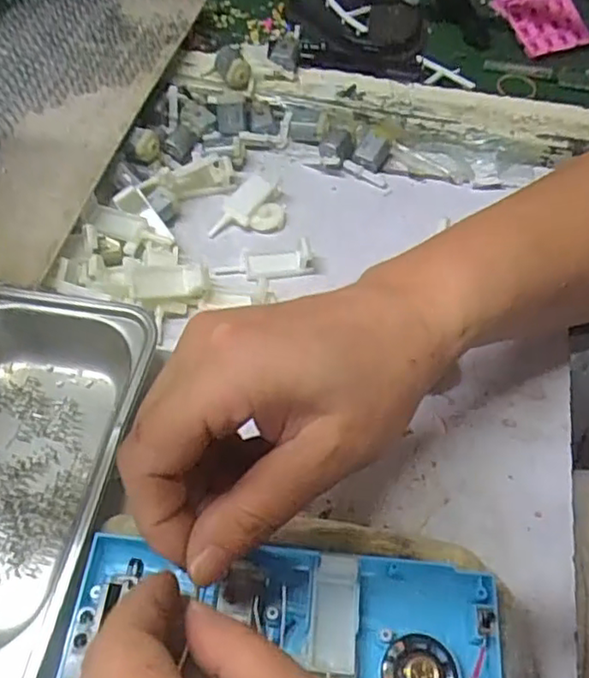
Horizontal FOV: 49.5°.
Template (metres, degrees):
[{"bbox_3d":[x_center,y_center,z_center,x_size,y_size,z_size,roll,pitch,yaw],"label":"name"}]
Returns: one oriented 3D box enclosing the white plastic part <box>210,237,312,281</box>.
[{"bbox_3d":[-0.019,-0.049,0.385,0.059,0.018,0.021,-4,58,-5],"label":"white plastic part"}]

